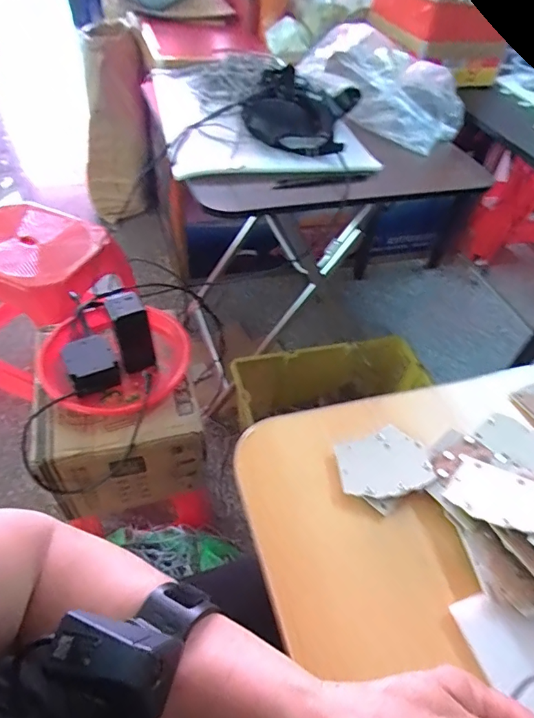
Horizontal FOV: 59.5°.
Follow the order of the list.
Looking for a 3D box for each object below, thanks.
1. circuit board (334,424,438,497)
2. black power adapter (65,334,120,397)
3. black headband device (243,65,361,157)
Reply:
[{"bbox_3d":[0.107,0.097,0.433,0.087,0.011,0.064,-13,51,-17],"label":"circuit board"},{"bbox_3d":[-0.279,0.007,0.741,0.073,0.046,0.089,-19,53,-22],"label":"black power adapter"},{"bbox_3d":[0.069,-0.496,0.923,0.202,0.078,0.243,14,48,6],"label":"black headband device"}]

